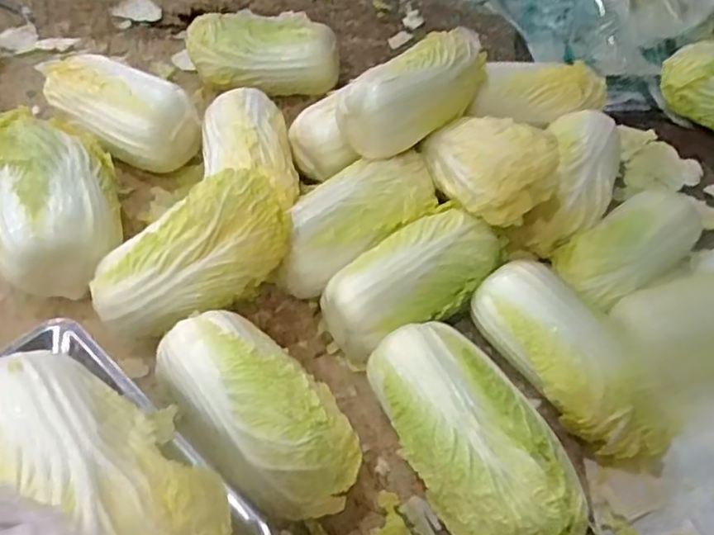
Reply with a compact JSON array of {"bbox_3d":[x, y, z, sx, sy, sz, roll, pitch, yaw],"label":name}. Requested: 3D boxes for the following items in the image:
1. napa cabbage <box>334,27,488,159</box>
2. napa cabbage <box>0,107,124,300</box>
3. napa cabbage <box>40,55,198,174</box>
[{"bbox_3d":[0.063,-0.185,0.674,0.074,0.066,0.190,37,57,23],"label":"napa cabbage"},{"bbox_3d":[-0.294,-0.069,0.637,0.116,0.108,0.206,-18,54,-19],"label":"napa cabbage"},{"bbox_3d":[-0.269,-0.170,0.729,0.191,0.095,0.081,25,53,15],"label":"napa cabbage"}]

